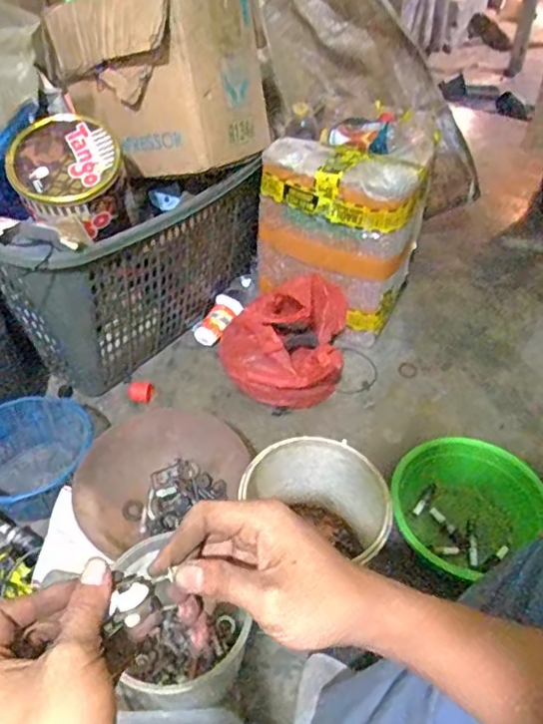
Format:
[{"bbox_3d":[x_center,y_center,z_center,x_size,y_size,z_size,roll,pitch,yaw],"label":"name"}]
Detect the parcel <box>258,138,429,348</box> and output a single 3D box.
[{"bbox_3d":[0.123,-0.217,1.077,0.265,0.362,0.145,23,50,19],"label":"parcel"}]

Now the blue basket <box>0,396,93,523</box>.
[{"bbox_3d":[-0.373,0.156,0.896,0.184,0.116,0.178,-11,47,-12],"label":"blue basket"}]

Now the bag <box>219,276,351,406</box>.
[{"bbox_3d":[0.021,-0.039,1.050,0.229,0.140,0.212,16,48,13],"label":"bag"}]

